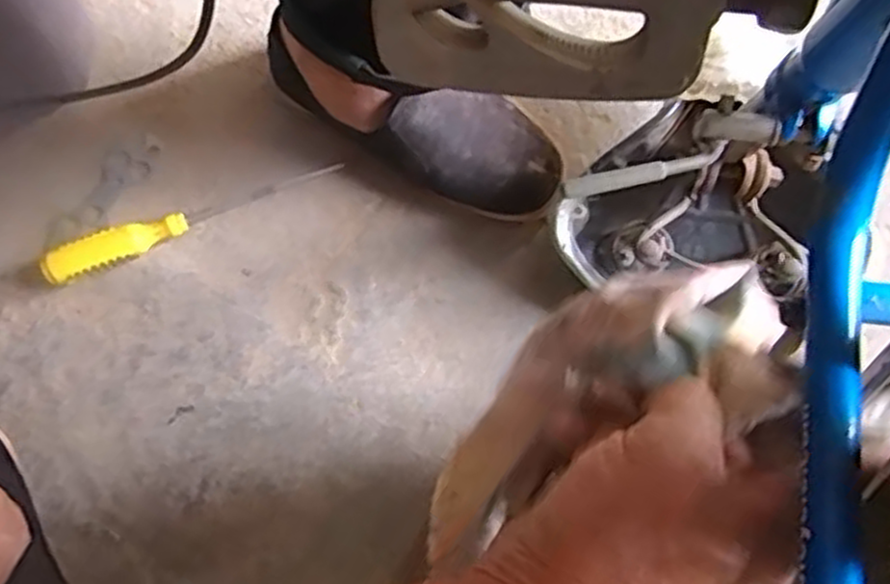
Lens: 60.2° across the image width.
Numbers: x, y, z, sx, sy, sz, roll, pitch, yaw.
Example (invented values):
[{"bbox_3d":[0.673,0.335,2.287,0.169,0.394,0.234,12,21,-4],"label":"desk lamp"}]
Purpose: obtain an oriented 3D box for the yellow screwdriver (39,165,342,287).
[{"bbox_3d":[-0.193,-0.058,0.595,0.231,0.026,0.022,-23,74,-7],"label":"yellow screwdriver"}]

